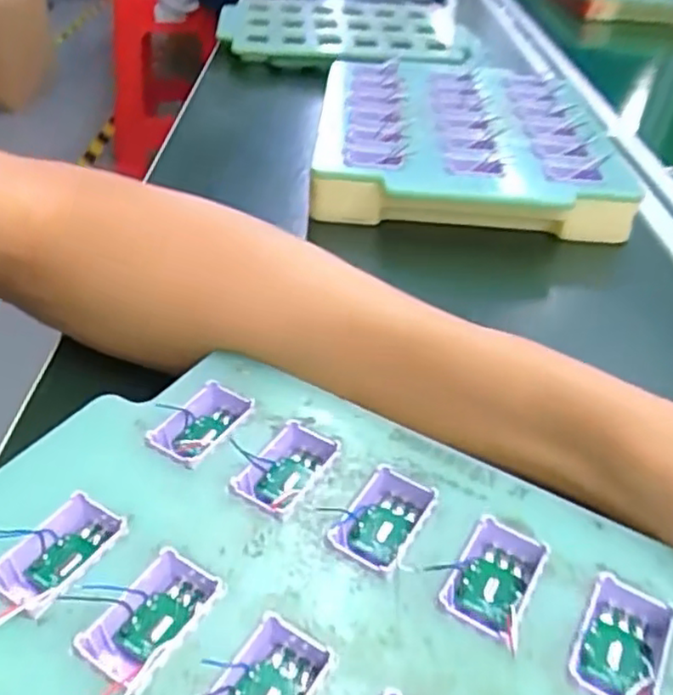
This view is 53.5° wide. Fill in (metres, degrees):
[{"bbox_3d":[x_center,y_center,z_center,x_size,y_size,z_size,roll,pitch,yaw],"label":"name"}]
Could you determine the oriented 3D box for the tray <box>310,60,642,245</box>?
[{"bbox_3d":[0.076,-0.139,0.433,0.169,0.035,0.207,4,40,-2],"label":"tray"}]

